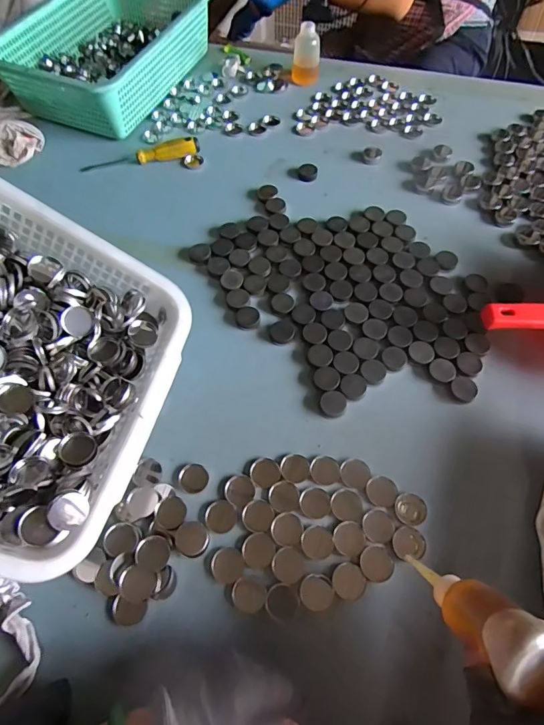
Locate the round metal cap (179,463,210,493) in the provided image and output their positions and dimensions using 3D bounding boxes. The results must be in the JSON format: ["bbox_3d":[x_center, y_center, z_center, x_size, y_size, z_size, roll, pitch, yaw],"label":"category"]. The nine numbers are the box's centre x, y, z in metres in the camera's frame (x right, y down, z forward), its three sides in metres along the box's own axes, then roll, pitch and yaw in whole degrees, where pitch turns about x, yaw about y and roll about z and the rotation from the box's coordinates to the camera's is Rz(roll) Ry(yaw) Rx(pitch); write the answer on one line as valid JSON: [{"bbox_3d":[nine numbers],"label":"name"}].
[{"bbox_3d":[-0.091,0.134,0.486,0.033,0.010,0.032,0,62,1],"label":"round metal cap"}]

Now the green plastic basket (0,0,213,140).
[{"bbox_3d":[-0.319,-0.606,0.829,0.280,0.117,0.368,25,65,14],"label":"green plastic basket"}]

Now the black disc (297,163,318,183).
[{"bbox_3d":[0.063,-0.333,0.732,0.034,0.014,0.034,0,62,1],"label":"black disc"}]

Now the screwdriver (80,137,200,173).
[{"bbox_3d":[-0.236,-0.374,0.751,0.211,0.027,0.035,-9,62,-4],"label":"screwdriver"}]

